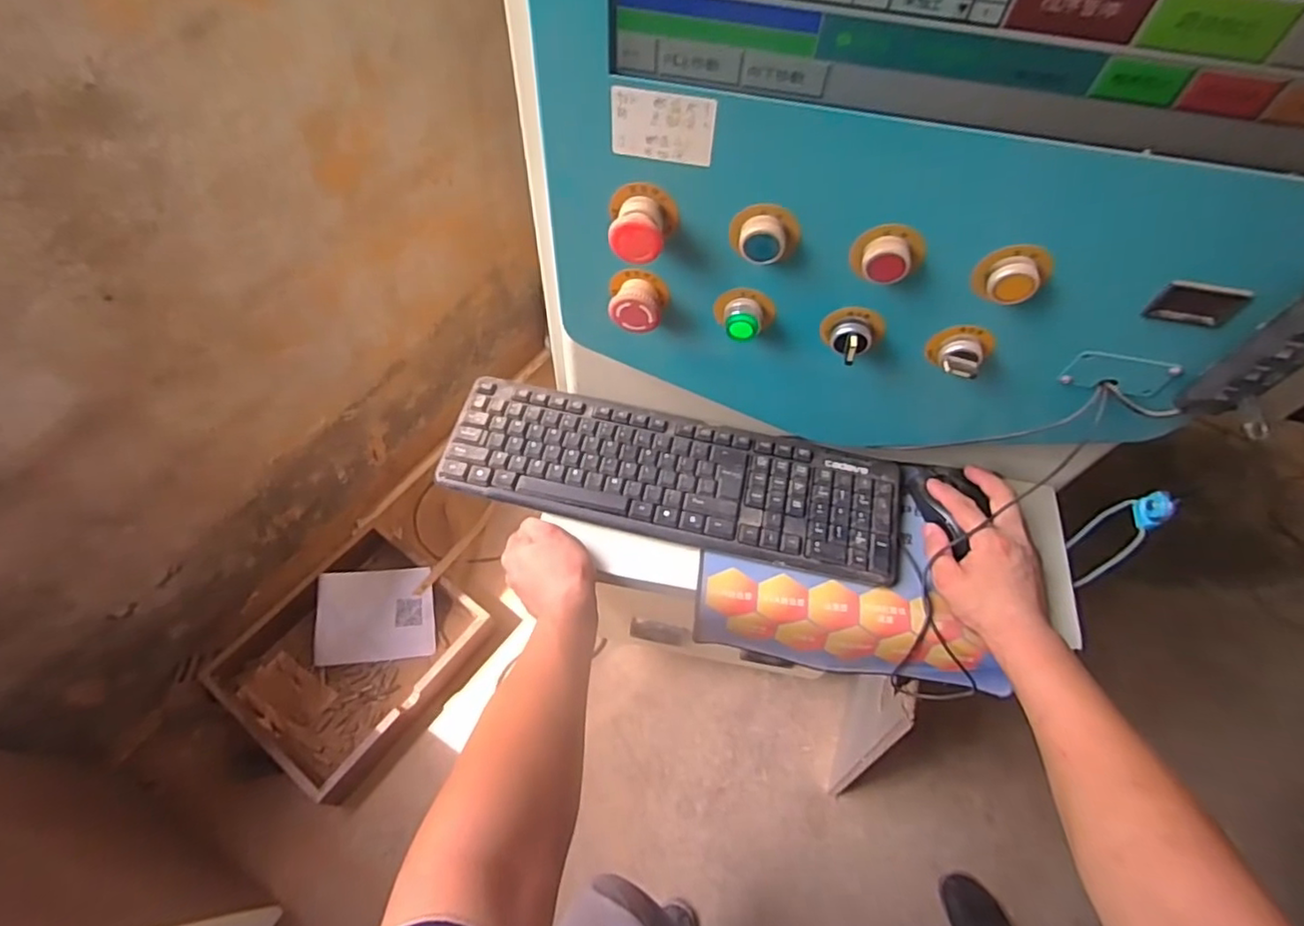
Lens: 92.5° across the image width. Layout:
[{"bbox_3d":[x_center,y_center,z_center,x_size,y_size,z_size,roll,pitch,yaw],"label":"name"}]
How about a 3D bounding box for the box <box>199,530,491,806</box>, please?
[{"bbox_3d":[-0.688,0.427,1.437,0.437,0.125,0.469,32,63,15],"label":"box"}]

